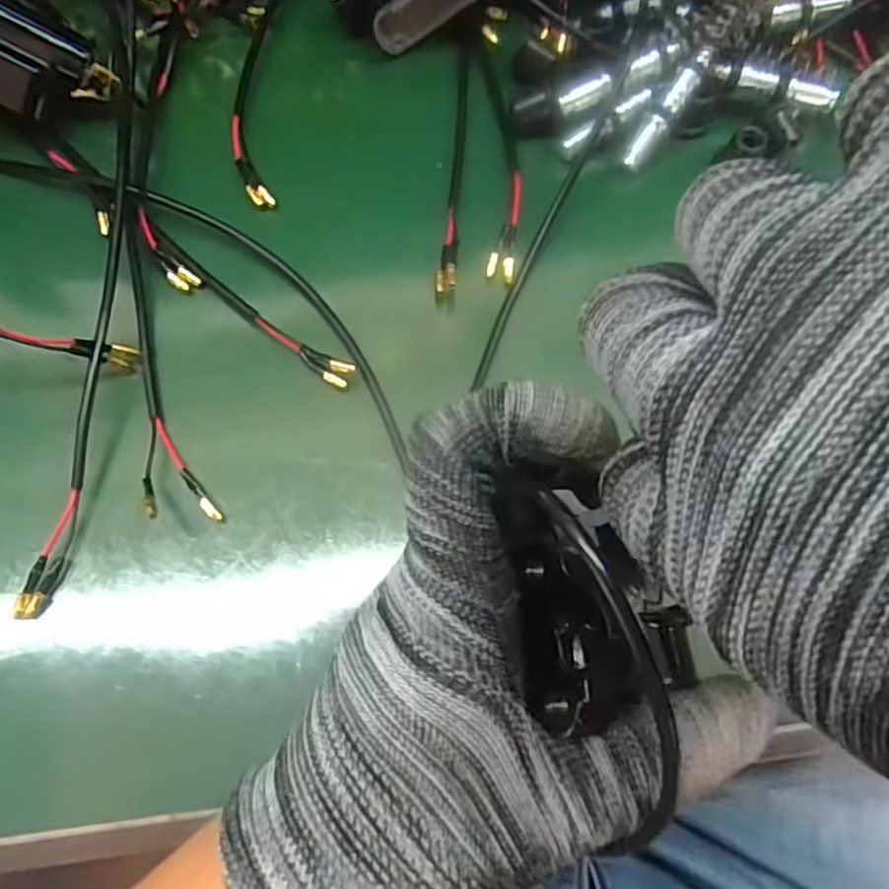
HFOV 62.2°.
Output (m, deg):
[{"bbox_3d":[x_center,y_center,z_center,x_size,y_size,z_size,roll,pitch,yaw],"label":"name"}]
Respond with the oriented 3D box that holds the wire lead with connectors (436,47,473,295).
[{"bbox_3d":[0.005,-0.112,0.298,0.008,0.005,0.116,6,72,0],"label":"wire lead with connectors"}]

